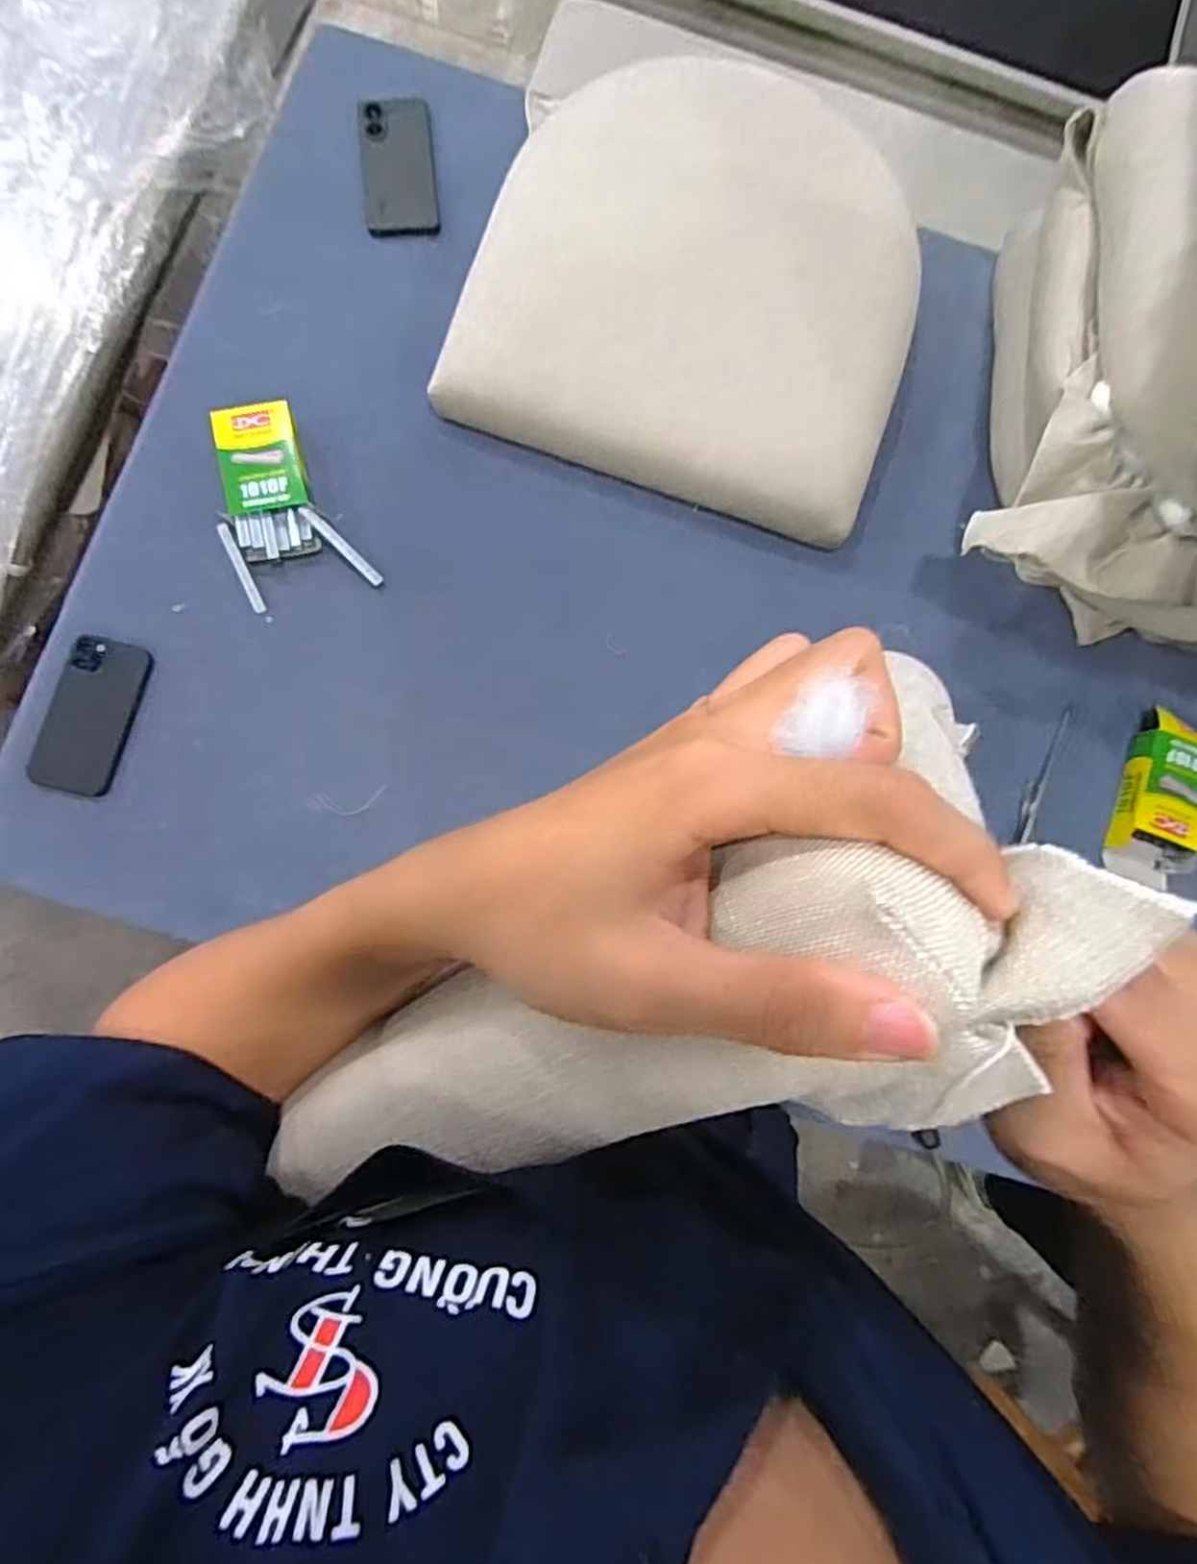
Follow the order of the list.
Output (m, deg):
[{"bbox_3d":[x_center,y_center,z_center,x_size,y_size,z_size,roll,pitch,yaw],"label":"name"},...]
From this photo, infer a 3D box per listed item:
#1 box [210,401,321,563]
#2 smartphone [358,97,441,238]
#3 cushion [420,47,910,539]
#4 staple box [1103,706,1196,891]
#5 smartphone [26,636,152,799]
[{"bbox_3d":[-0.329,-0.298,0.698,0.077,0.038,0.150,-10,84,-5],"label":"box"},{"bbox_3d":[-0.217,-0.669,0.770,0.078,0.013,0.155,-6,84,-5],"label":"smartphone"},{"bbox_3d":[0.112,-0.514,0.733,0.445,0.084,0.434,19,82,-2],"label":"cushion"},{"bbox_3d":[0.592,0.016,0.738,0.085,0.037,0.181,16,83,-2],"label":"staple box"},{"bbox_3d":[-0.479,-0.063,0.669,0.070,0.015,0.146,17,83,-2],"label":"smartphone"}]

